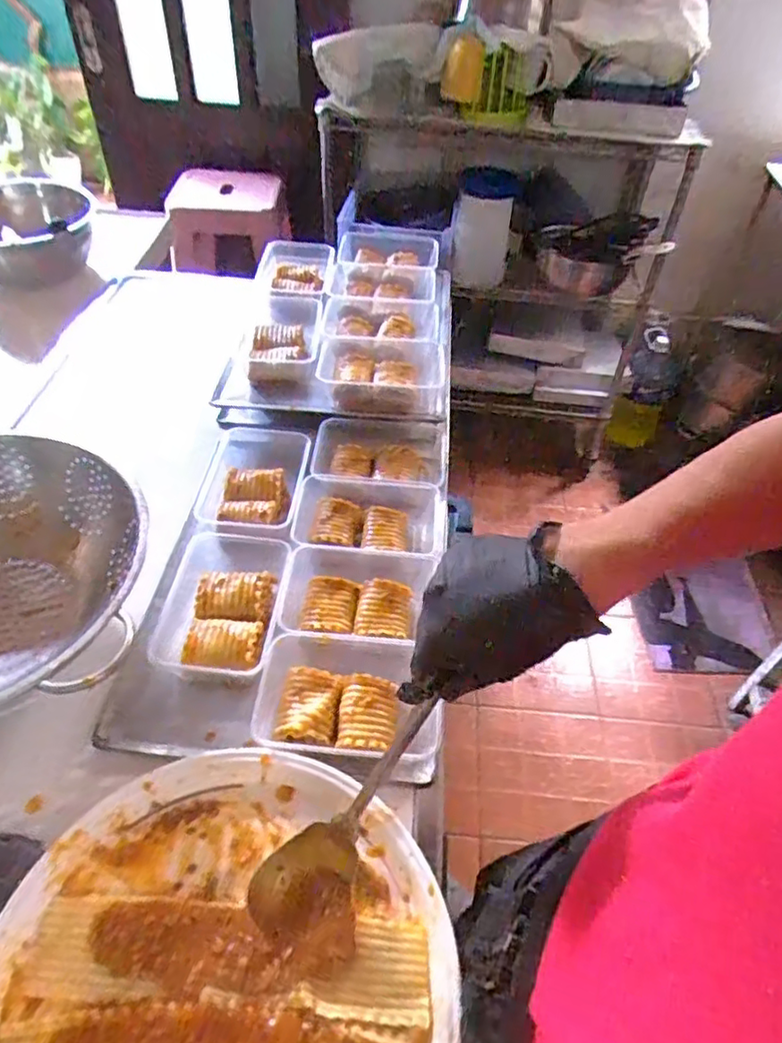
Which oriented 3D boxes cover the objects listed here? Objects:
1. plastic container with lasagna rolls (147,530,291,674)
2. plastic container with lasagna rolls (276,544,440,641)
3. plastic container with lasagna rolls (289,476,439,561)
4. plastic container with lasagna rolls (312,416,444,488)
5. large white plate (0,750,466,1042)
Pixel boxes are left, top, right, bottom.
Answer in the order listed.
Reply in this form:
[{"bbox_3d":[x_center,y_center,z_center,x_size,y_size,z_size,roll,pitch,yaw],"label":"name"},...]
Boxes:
[{"bbox_3d":[-0.186,0.099,0.681,0.126,0.055,0.179,5,49,0],"label":"plastic container with lasagna rolls"},{"bbox_3d":[-0.037,0.088,0.697,0.167,0.045,0.117,2,49,-2],"label":"plastic container with lasagna rolls"},{"bbox_3d":[-0.027,0.000,0.775,0.179,0.050,0.100,5,49,0],"label":"plastic container with lasagna rolls"},{"bbox_3d":[-0.017,-0.074,0.844,0.172,0.073,0.117,6,49,1],"label":"plastic container with lasagna rolls"},{"bbox_3d":[-0.127,0.351,0.459,0.341,0.035,0.336,2,49,-2],"label":"large white plate"}]

